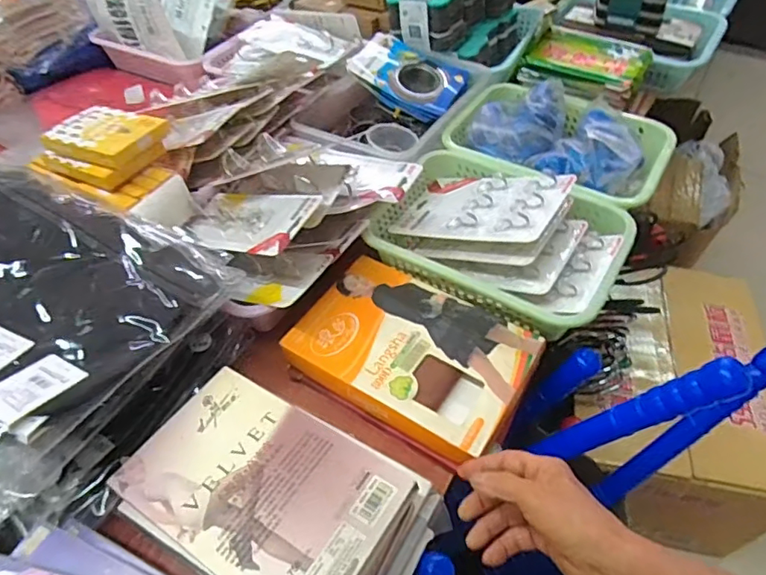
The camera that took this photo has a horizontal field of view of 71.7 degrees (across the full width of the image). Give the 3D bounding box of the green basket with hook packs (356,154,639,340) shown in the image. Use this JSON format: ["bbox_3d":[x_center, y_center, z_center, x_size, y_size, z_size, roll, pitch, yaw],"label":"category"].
[{"bbox_3d":[0.149,-0.077,0.678,0.300,0.090,0.226,24,54,21],"label":"green basket with hook packs"}]

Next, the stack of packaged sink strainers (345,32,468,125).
[{"bbox_3d":[0.042,-0.371,0.912,0.200,0.068,0.145,27,55,23],"label":"stack of packaged sink strainers"}]

